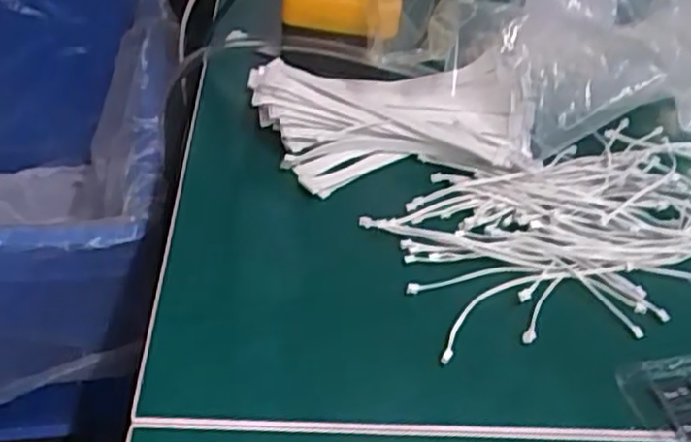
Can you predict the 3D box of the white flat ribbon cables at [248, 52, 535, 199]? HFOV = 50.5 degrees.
[{"bbox_3d":[0.029,-0.057,0.400,0.153,0.032,0.078,1,45,-10],"label":"white flat ribbon cables"}]

